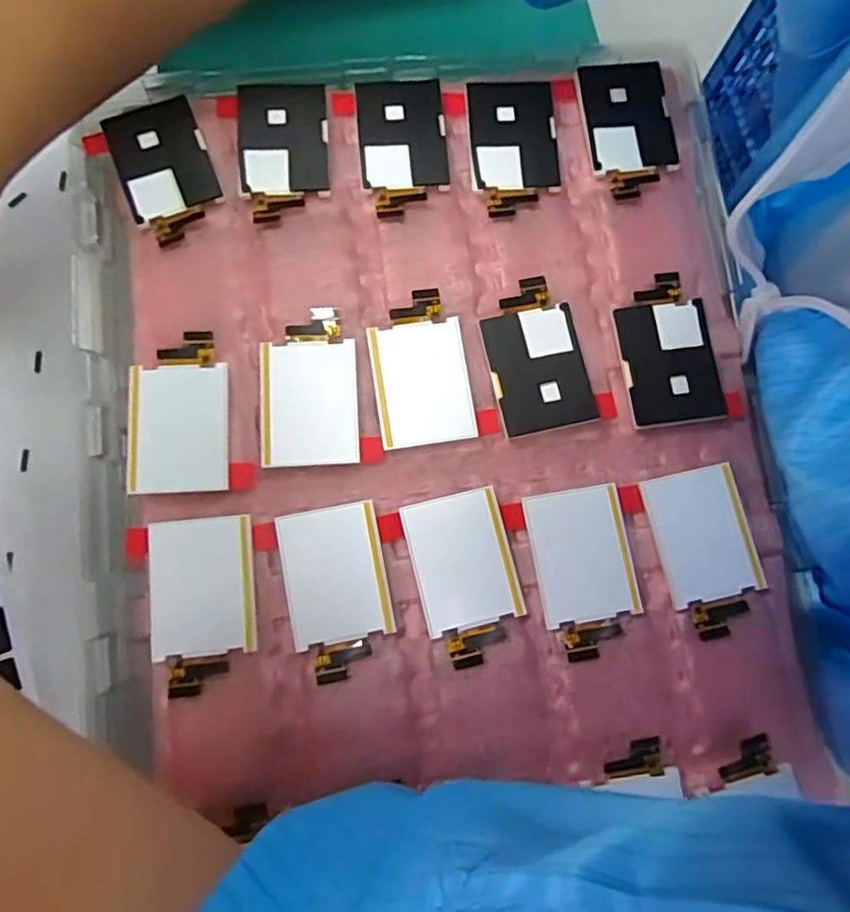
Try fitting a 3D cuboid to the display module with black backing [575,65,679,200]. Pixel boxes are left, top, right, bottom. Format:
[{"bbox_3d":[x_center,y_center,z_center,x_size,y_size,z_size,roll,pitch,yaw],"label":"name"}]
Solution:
[{"bbox_3d":[0.082,-0.132,0.249,0.035,0.007,0.058,-7,80,-3],"label":"display module with black backing"}]

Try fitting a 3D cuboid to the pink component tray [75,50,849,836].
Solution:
[{"bbox_3d":[-0.002,-0.025,0.229,0.252,0.018,0.278,-3,79,-1],"label":"pink component tray"}]

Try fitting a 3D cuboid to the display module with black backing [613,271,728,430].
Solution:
[{"bbox_3d":[0.091,-0.040,0.233,0.035,0.006,0.057,-8,80,-3],"label":"display module with black backing"}]

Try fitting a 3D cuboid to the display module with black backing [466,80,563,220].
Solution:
[{"bbox_3d":[0.035,-0.122,0.245,0.034,0.007,0.056,-2,80,-2],"label":"display module with black backing"}]

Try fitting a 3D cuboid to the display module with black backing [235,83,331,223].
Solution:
[{"bbox_3d":[-0.055,-0.119,0.241,0.035,0.007,0.056,-4,80,-3],"label":"display module with black backing"}]

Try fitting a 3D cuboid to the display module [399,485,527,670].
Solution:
[{"bbox_3d":[0.015,0.042,0.218,0.035,0.004,0.057,-14,81,-4],"label":"display module"}]

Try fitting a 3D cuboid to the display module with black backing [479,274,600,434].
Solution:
[{"bbox_3d":[0.041,-0.038,0.230,0.035,0.004,0.057,-13,81,-4],"label":"display module with black backing"}]

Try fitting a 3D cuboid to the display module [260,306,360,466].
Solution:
[{"bbox_3d":[-0.043,-0.025,0.226,0.034,0.004,0.058,-3,80,-3],"label":"display module"}]

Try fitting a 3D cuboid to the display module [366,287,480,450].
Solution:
[{"bbox_3d":[-0.002,-0.033,0.229,0.035,0.004,0.057,-9,80,-4],"label":"display module"}]

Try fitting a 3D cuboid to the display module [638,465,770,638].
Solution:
[{"bbox_3d":[0.102,0.033,0.221,0.035,0.005,0.057,-11,81,-4],"label":"display module"}]

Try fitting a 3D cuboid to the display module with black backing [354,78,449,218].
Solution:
[{"bbox_3d":[-0.009,-0.123,0.243,0.034,0.007,0.056,-6,80,-3],"label":"display module with black backing"}]

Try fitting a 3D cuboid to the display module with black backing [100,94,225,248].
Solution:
[{"bbox_3d":[-0.100,-0.110,0.236,0.034,0.007,0.055,-21,81,-6],"label":"display module with black backing"}]

